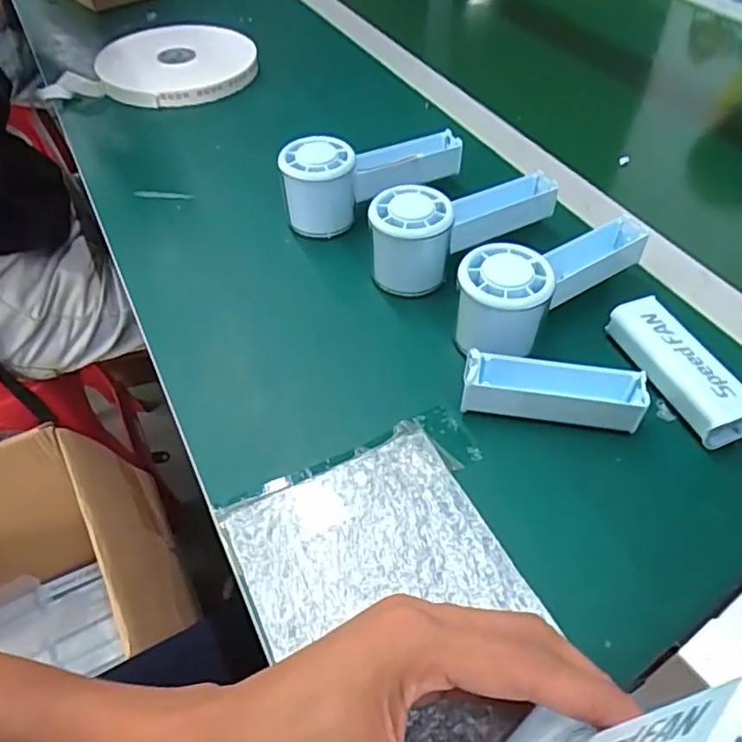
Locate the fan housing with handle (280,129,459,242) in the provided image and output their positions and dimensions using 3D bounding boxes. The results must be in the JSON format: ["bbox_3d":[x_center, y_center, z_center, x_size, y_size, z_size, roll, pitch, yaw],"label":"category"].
[{"bbox_3d":[0.001,-0.161,0.493,0.153,0.060,0.048,-26,53,-19],"label":"fan housing with handle"}]

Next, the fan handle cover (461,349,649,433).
[{"bbox_3d":[0.106,0.011,0.362,0.100,0.030,0.026,7,50,7],"label":"fan handle cover"}]

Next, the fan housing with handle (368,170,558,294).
[{"bbox_3d":[0.066,-0.113,0.450,0.153,0.058,0.052,-30,55,-22],"label":"fan housing with handle"}]

